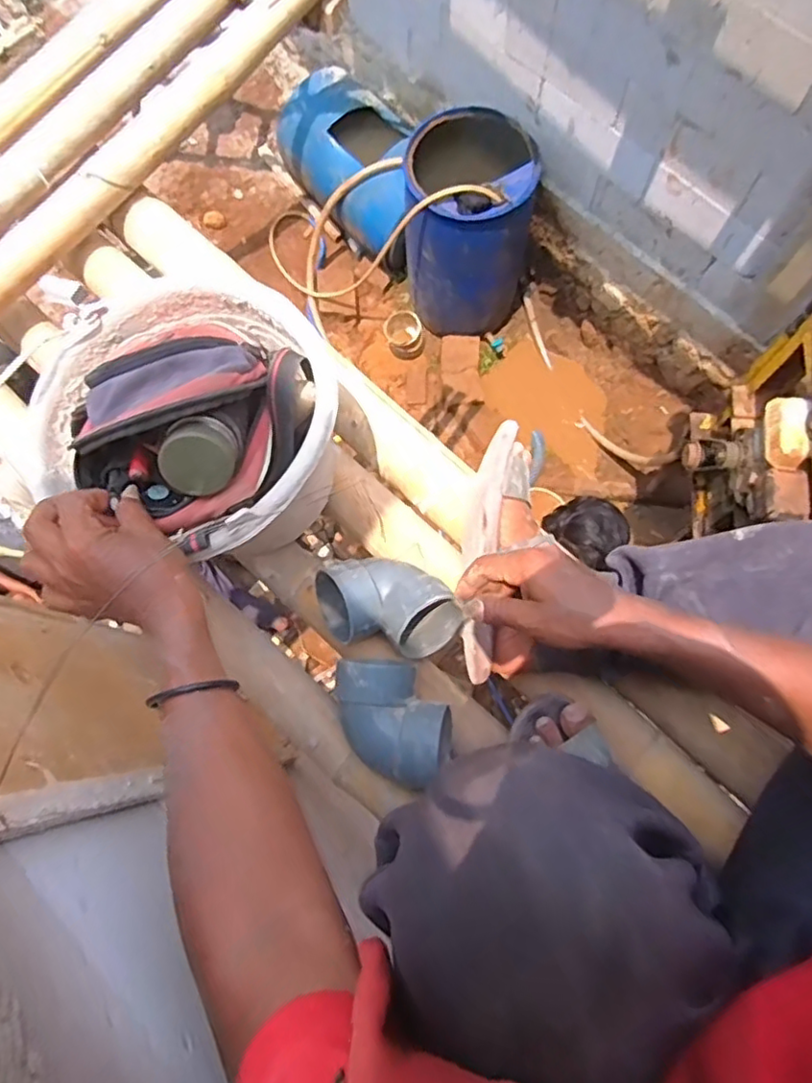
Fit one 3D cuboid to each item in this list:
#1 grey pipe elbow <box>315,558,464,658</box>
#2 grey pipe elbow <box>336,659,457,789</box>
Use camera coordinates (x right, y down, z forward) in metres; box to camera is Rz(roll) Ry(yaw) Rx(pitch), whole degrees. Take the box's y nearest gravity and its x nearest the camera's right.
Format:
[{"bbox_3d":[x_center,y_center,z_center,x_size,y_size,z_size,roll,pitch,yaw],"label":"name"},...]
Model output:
[{"bbox_3d":[-0.022,0.064,0.650,0.156,0.075,0.089,12,75,6],"label":"grey pipe elbow"},{"bbox_3d":[-0.013,0.170,0.612,0.092,0.074,0.135,-39,76,-9],"label":"grey pipe elbow"}]

